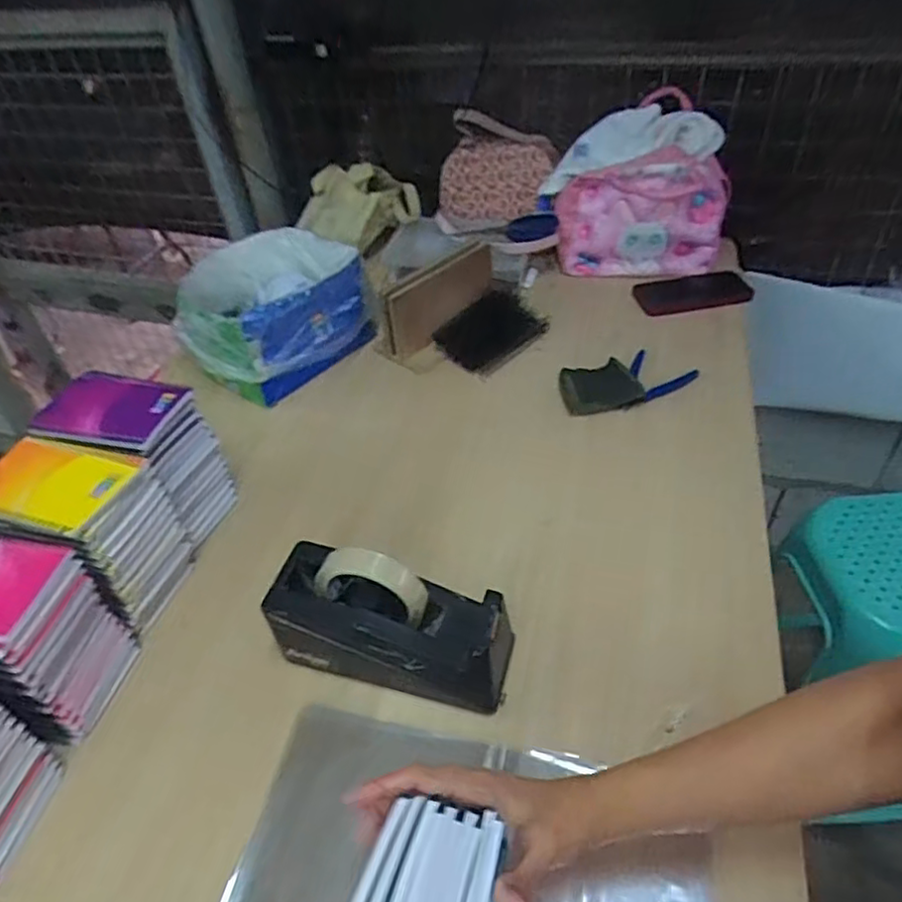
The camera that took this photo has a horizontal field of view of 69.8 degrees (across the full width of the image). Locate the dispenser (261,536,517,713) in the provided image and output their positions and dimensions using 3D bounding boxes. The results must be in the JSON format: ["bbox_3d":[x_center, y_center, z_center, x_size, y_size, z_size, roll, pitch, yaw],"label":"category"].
[{"bbox_3d":[-0.052,0.141,0.549,0.205,0.120,0.078,8,45,14],"label":"dispenser"}]

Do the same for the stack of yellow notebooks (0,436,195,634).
[{"bbox_3d":[-0.327,0.080,0.599,0.115,0.162,0.103,6,45,12],"label":"stack of yellow notebooks"}]

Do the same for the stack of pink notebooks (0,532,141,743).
[{"bbox_3d":[-0.360,0.153,0.530,0.122,0.161,0.090,3,44,8],"label":"stack of pink notebooks"}]

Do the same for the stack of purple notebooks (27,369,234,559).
[{"bbox_3d":[-0.321,0.011,0.669,0.136,0.161,0.102,9,45,14],"label":"stack of purple notebooks"}]

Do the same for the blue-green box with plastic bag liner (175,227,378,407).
[{"bbox_3d":[-0.254,-0.201,0.905,0.242,0.116,0.220,-32,49,-25],"label":"blue-green box with plastic bag liner"}]

